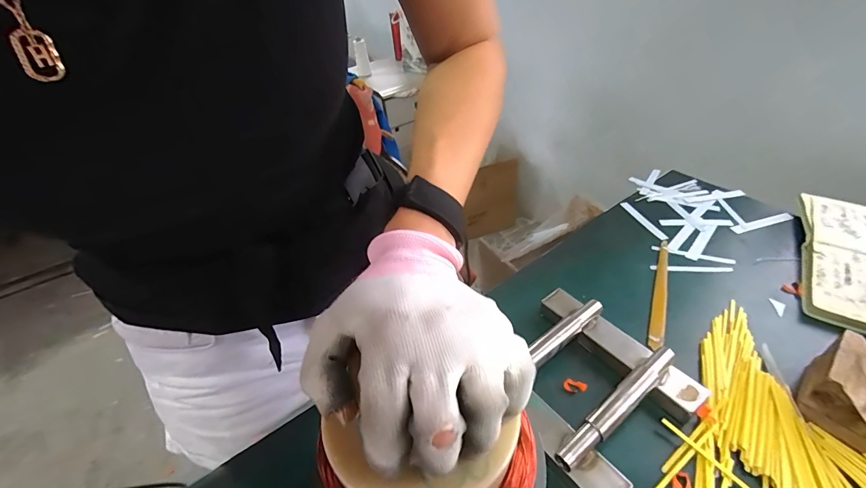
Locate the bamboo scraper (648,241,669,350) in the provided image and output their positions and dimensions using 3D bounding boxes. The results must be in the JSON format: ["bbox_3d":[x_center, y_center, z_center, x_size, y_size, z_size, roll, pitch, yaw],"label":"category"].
[{"bbox_3d":[0.322,0.064,0.538,0.018,0.009,0.207,16,45,23],"label":"bamboo scraper"}]

